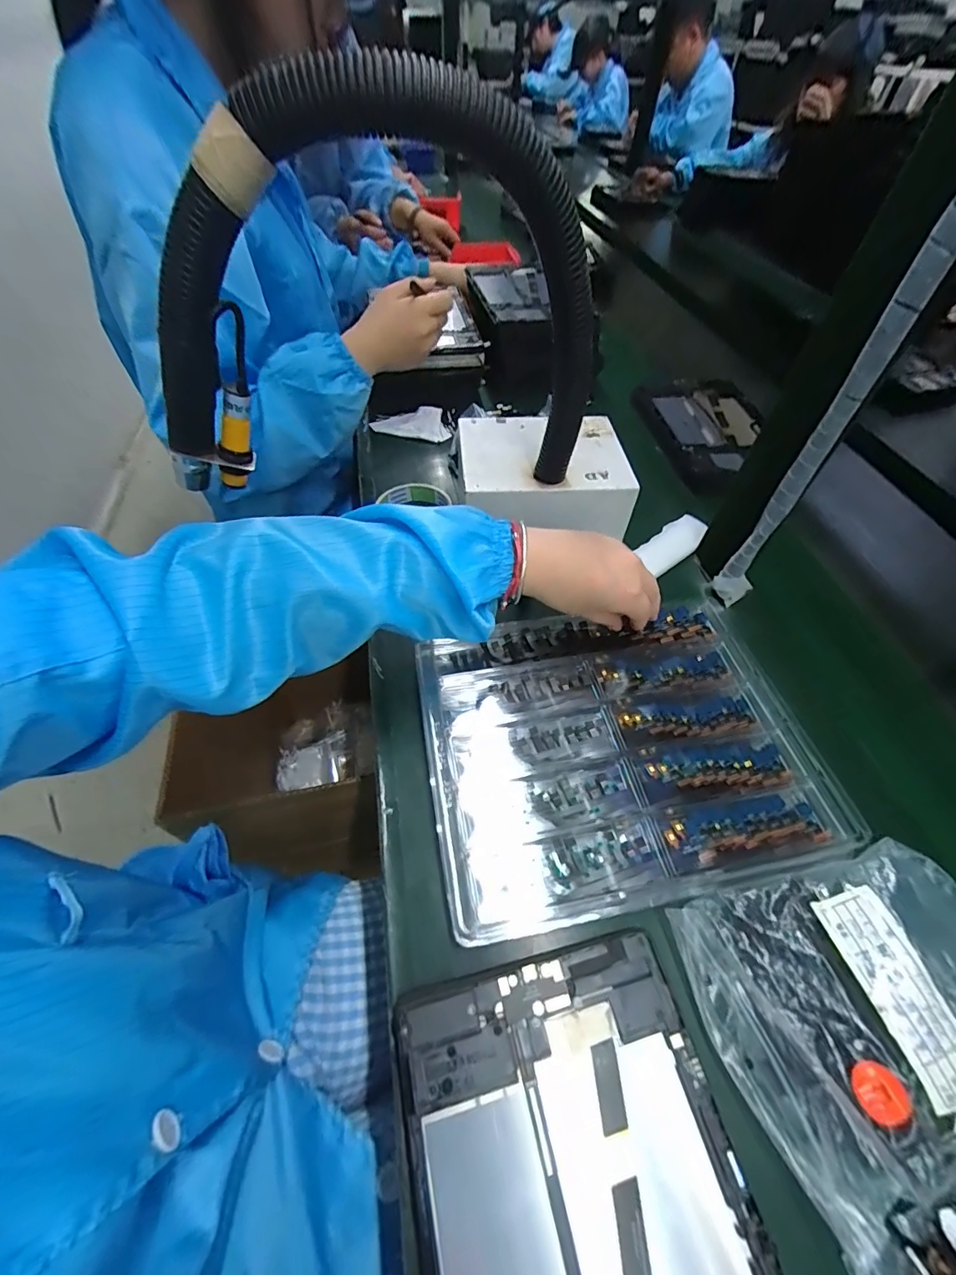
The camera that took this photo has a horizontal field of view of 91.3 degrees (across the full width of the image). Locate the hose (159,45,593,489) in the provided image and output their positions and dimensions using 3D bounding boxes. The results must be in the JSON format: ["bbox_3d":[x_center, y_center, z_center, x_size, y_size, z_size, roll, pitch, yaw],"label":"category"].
[{"bbox_3d":[-0.060,-0.187,0.303,0.297,0.234,0.033,-10,55,-10],"label":"hose"}]

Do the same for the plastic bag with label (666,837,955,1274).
[{"bbox_3d":[0.220,0.205,0.258,0.173,0.025,0.138,-10,56,-11],"label":"plastic bag with label"}]

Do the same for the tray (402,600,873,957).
[{"bbox_3d":[0.102,0.077,0.358,0.273,0.031,0.220,-6,55,-9],"label":"tray"}]

